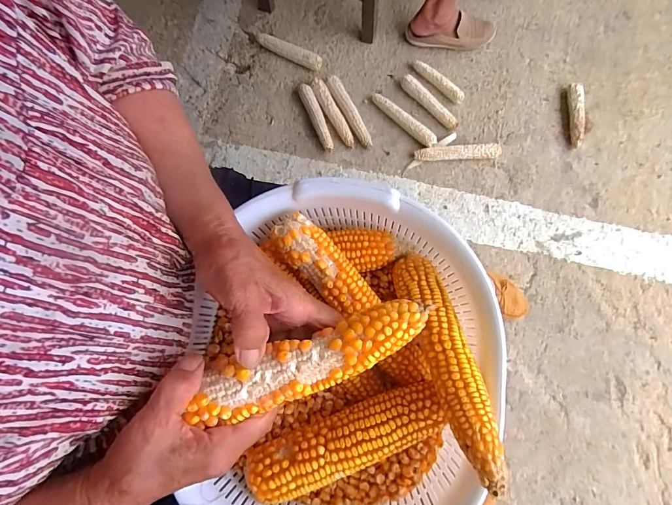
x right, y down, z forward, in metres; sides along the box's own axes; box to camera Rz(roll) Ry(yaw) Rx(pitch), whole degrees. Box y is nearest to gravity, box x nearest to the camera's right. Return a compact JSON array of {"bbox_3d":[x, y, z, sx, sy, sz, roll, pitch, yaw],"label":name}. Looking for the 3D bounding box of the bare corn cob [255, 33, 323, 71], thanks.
[{"bbox_3d":[-0.124,-0.511,0.926,0.187,0.035,0.032,25,78,5],"label":"bare corn cob"}]

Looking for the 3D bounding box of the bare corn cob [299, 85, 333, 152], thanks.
[{"bbox_3d":[-0.045,-0.328,0.885,0.034,0.023,0.175,-23,78,-5],"label":"bare corn cob"}]

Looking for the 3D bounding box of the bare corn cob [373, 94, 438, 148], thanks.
[{"bbox_3d":[0.166,-0.324,0.896,0.191,0.028,0.034,43,80,8],"label":"bare corn cob"}]

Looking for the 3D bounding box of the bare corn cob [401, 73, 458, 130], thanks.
[{"bbox_3d":[0.233,-0.374,0.910,0.177,0.038,0.031,43,80,9],"label":"bare corn cob"}]

